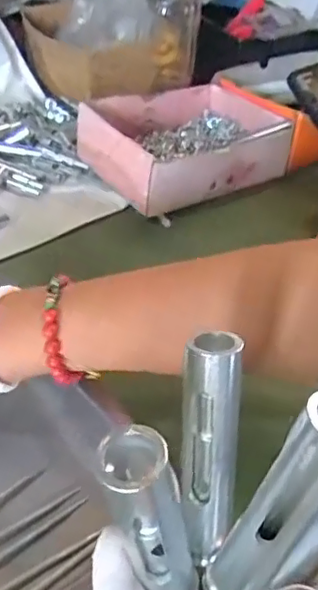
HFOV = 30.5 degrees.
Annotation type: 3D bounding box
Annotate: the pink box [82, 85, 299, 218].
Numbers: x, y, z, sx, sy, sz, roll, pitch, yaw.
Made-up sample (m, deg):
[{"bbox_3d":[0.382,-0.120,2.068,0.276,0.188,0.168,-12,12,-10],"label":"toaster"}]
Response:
[{"bbox_3d":[0.026,-0.154,0.585,0.185,0.052,0.144,-20,47,-26],"label":"pink box"}]

